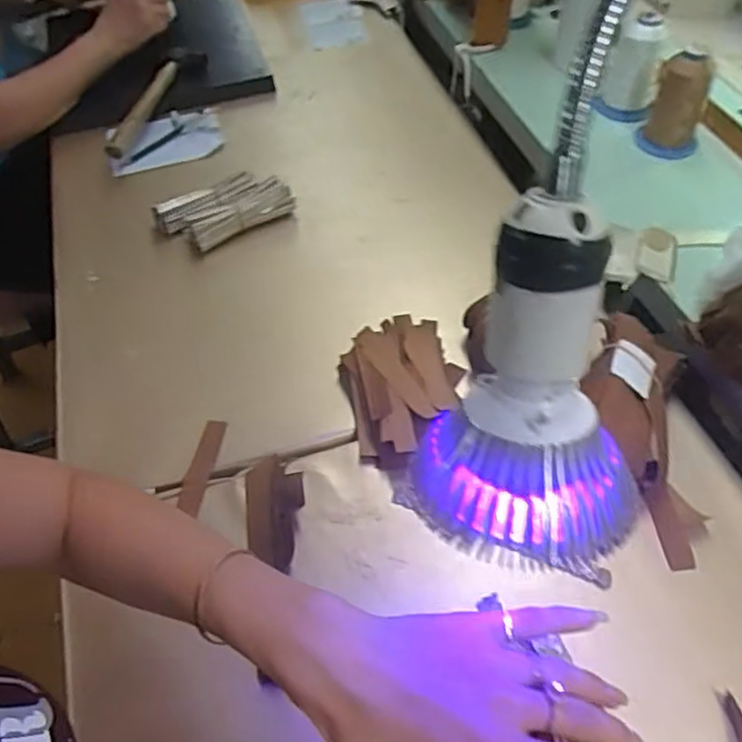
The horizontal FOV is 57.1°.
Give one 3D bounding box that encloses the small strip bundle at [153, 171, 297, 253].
[{"bbox_3d":[-0.164,-0.182,0.764,0.146,0.039,0.076,-21,54,-14],"label":"small strip bundle"}]

